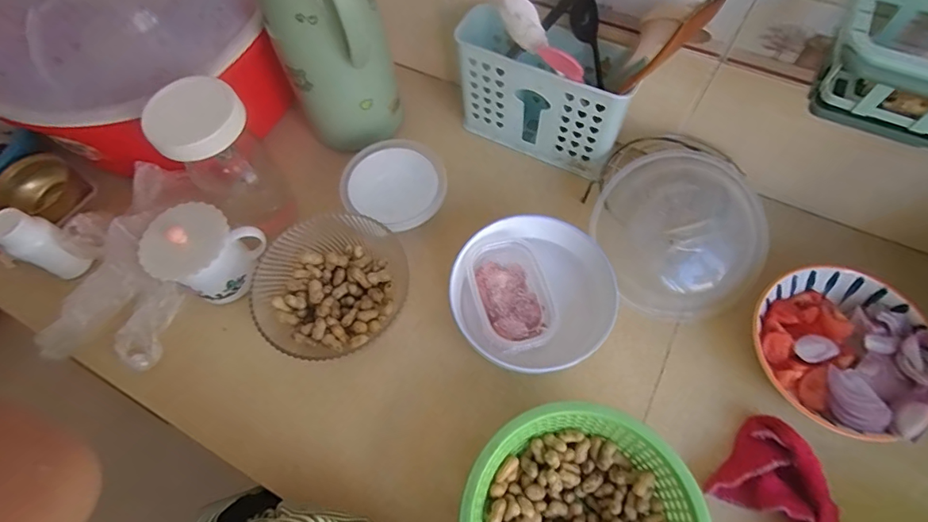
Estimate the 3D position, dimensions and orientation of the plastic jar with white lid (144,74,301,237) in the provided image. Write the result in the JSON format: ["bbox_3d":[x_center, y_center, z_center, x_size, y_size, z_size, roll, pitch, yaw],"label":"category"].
[{"bbox_3d":[-0.272,-0.116,0.532,0.091,0.164,0.095,-40,69,-14],"label":"plastic jar with white lid"}]

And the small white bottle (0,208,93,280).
[{"bbox_3d":[-0.503,-0.019,0.554,0.055,0.095,0.048,25,69,14],"label":"small white bottle"}]

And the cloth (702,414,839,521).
[{"bbox_3d":[0.308,0.246,0.413,0.094,0.031,0.194,-26,67,-8],"label":"cloth"}]

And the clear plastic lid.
[{"bbox_3d":[0.250,-0.035,0.515,0.179,0.050,0.185,0,87,2],"label":"clear plastic lid"}]

